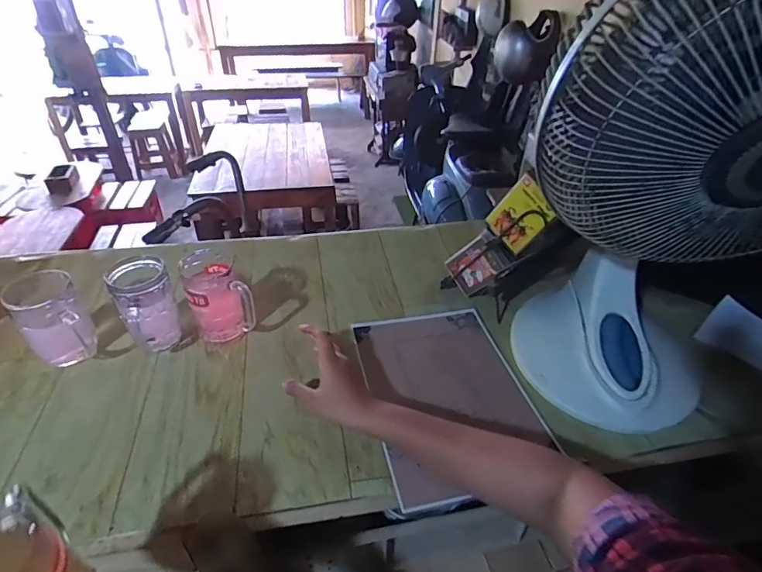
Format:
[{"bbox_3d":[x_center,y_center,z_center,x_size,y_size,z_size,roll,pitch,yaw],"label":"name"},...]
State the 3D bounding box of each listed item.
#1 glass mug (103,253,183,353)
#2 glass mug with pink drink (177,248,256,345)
[{"bbox_3d":[-0.320,0.036,0.630,0.073,0.136,0.081,-26,47,-31],"label":"glass mug"},{"bbox_3d":[-0.234,0.026,0.652,0.074,0.130,0.094,-22,45,-27],"label":"glass mug with pink drink"}]

